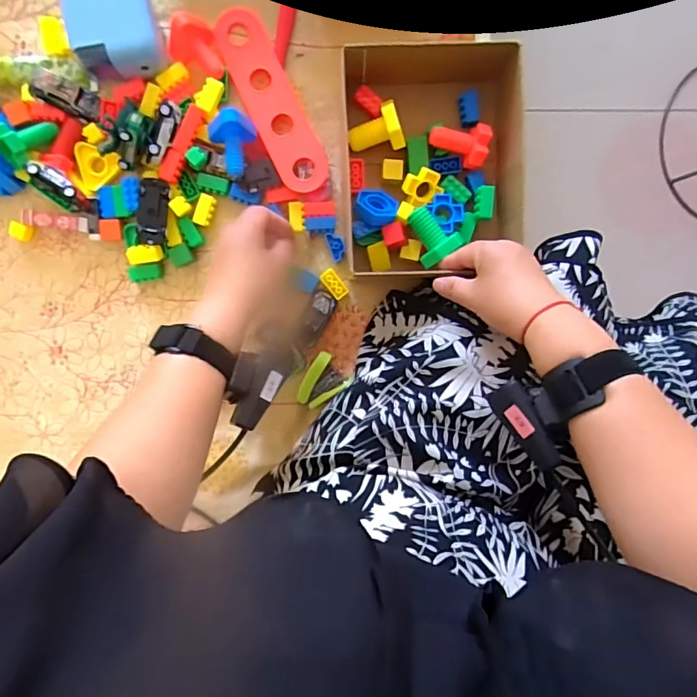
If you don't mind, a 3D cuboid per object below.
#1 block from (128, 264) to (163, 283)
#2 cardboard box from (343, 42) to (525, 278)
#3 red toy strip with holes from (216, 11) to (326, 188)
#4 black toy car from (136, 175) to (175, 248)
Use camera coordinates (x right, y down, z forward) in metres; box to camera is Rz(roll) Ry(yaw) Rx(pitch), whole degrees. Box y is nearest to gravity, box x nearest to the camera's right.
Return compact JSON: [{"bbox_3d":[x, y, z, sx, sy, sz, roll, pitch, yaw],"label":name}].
[{"bbox_3d":[-0.218,-0.080,0.520,0.032,0.018,0.016,-6,96,-4],"label":"block"},{"bbox_3d":[0.085,-0.185,0.486,0.174,0.054,0.215,-2,95,-1],"label":"cardboard box"},{"bbox_3d":[-0.079,-0.256,0.505,0.052,0.017,0.194,-27,97,-2],"label":"red toy strip with holes"},{"bbox_3d":[-0.200,-0.141,0.499,0.030,0.023,0.067,10,95,-5],"label":"black toy car"}]

